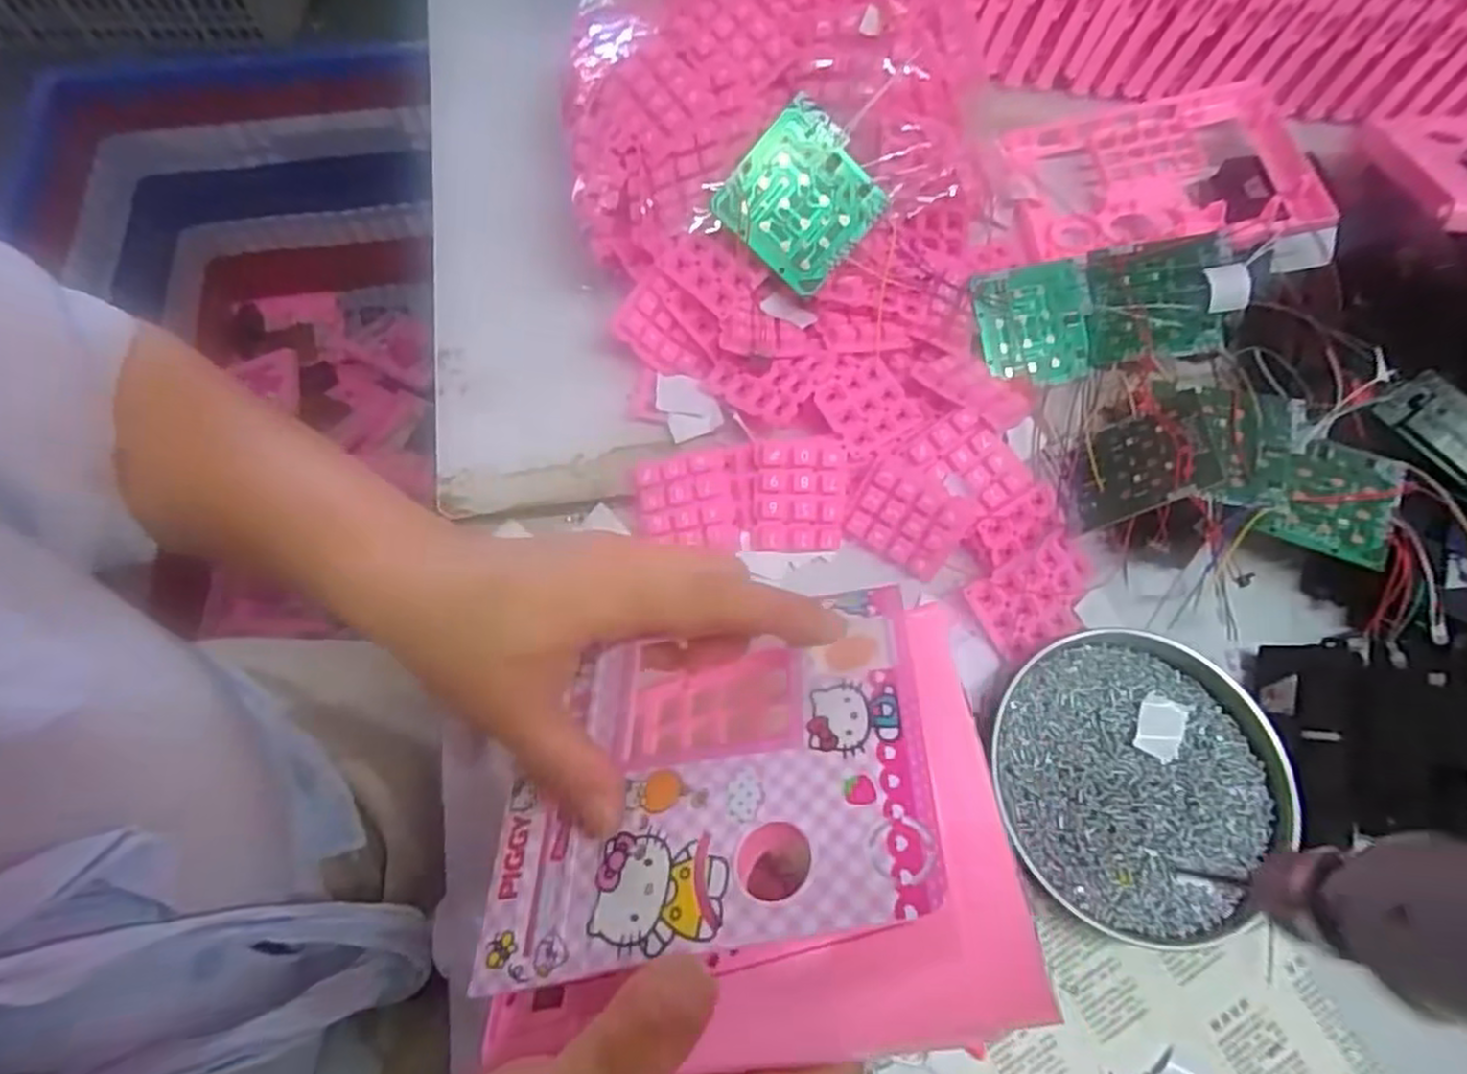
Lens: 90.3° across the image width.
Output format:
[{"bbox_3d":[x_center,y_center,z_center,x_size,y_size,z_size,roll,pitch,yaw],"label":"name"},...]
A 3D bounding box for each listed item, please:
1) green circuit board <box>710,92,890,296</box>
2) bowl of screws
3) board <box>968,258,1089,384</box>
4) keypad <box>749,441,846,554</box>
[{"bbox_3d":[0.036,-0.179,0.386,0.070,0.006,0.072,40,99,-10],"label":"green circuit board"},{"bbox_3d":[0.192,0.114,0.346,0.131,0.019,0.132,-4,67,-4],"label":"bowl of screws"},{"bbox_3d":[0.177,-0.126,0.431,0.071,0.005,0.068,-9,93,-10],"label":"board"},{"bbox_3d":[0.035,-0.021,0.387,0.048,0.007,0.059,2,93,-4],"label":"keypad"}]

